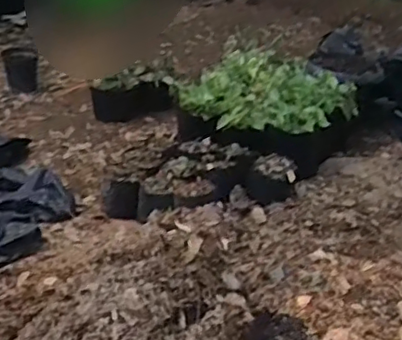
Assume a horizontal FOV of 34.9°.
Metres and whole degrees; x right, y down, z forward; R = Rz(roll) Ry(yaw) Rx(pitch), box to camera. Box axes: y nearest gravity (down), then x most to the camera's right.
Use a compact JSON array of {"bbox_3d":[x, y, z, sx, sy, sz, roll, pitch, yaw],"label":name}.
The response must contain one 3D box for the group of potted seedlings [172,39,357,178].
[{"bbox_3d":[0.198,-0.185,1.716,0.430,0.176,0.472,13,31,16],"label":"group of potted seedlings"}]

